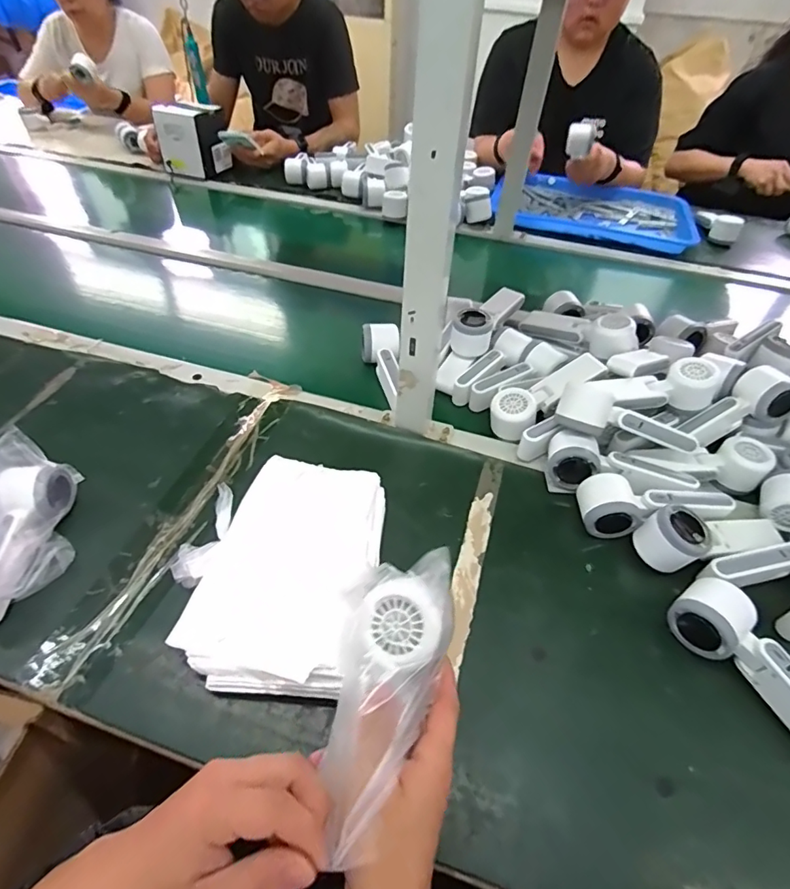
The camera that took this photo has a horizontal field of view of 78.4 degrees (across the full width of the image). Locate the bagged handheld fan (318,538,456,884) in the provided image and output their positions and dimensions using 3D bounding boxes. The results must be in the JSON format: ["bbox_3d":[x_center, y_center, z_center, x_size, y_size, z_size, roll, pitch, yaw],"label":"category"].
[{"bbox_3d":[-0.008,0.154,0.310,0.065,0.042,0.171,13,66,11],"label":"bagged handheld fan"}]

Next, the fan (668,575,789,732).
[{"bbox_3d":[0.333,0.199,0.436,0.065,0.050,0.165,-29,55,-26],"label":"fan"}]

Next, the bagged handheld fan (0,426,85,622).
[{"bbox_3d":[-0.374,0.083,0.482,0.074,0.093,0.170,-11,49,-13],"label":"bagged handheld fan"}]

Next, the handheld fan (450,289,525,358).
[{"bbox_3d":[0.144,-0.195,0.743,0.058,0.050,0.155,31,53,23],"label":"handheld fan"}]

